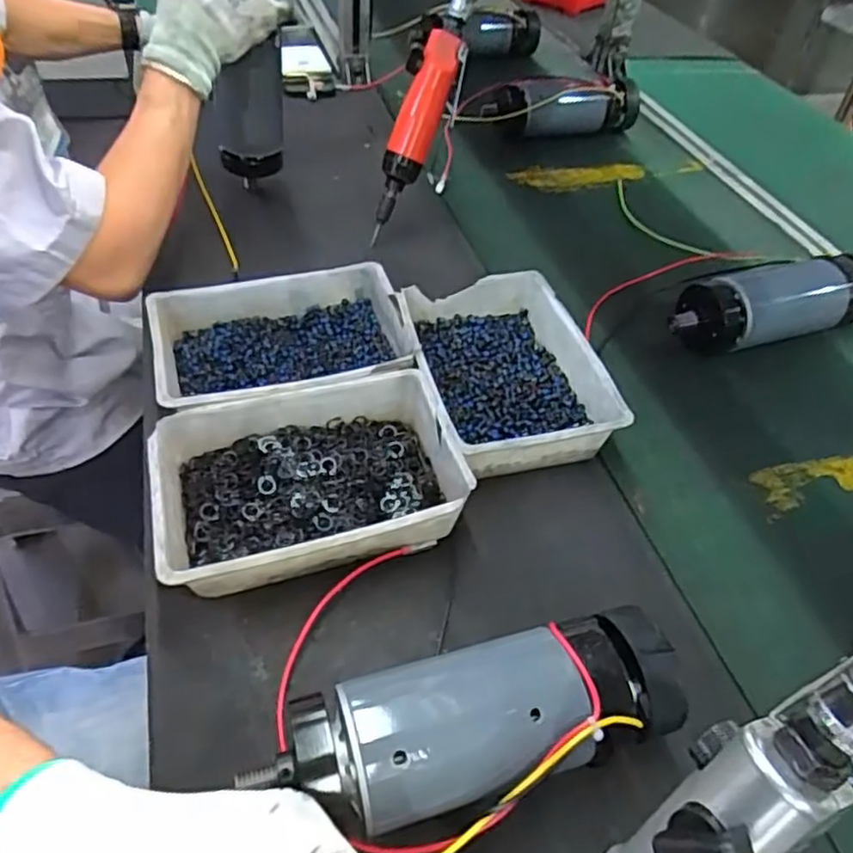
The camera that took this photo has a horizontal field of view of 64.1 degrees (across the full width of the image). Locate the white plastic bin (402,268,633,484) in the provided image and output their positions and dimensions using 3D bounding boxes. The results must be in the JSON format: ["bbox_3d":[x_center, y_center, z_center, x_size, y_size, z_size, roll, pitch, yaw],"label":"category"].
[{"bbox_3d":[0.063,-0.044,0.576,0.141,0.061,0.201,-8,45,-12],"label":"white plastic bin"}]

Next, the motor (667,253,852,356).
[{"bbox_3d":[0.349,-0.122,0.687,0.239,0.068,0.073,-13,47,-17],"label":"motor"}]

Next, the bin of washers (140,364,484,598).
[{"bbox_3d":[-0.083,0.039,0.479,0.197,0.060,0.137,-11,46,-16],"label":"bin of washers"}]

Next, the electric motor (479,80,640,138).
[{"bbox_3d":[0.197,-0.449,0.974,0.240,0.072,0.060,-10,46,-14],"label":"electric motor"}]

